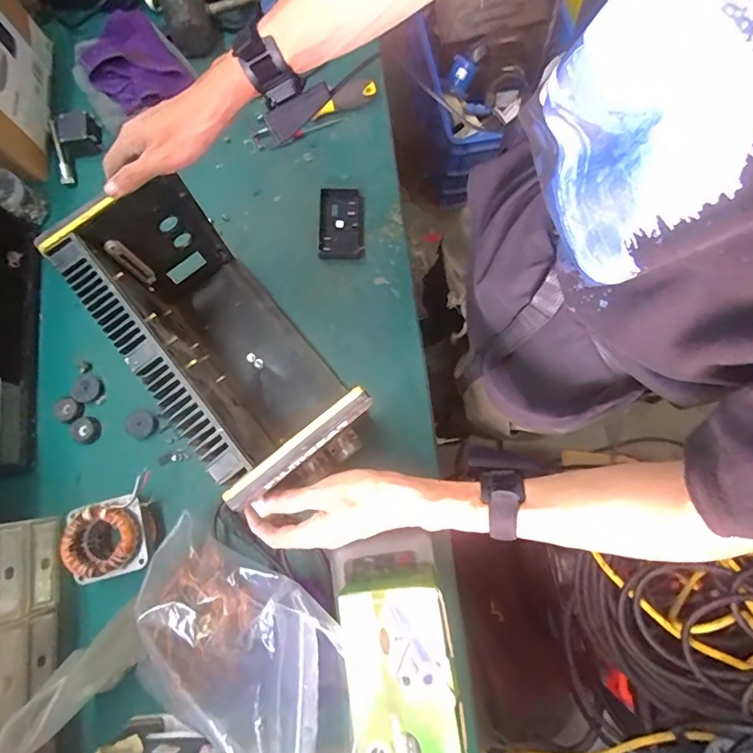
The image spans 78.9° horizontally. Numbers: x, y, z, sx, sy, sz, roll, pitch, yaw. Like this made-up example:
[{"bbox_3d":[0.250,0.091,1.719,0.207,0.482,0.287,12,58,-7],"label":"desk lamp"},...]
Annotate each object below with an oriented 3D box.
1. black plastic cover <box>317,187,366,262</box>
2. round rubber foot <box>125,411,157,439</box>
[{"bbox_3d":[-0.054,-0.236,0.699,0.068,0.015,0.111,-2,78,1],"label":"black plastic cover"},{"bbox_3d":[-0.333,0.067,0.644,0.045,0.008,0.038,26,80,7],"label":"round rubber foot"}]

